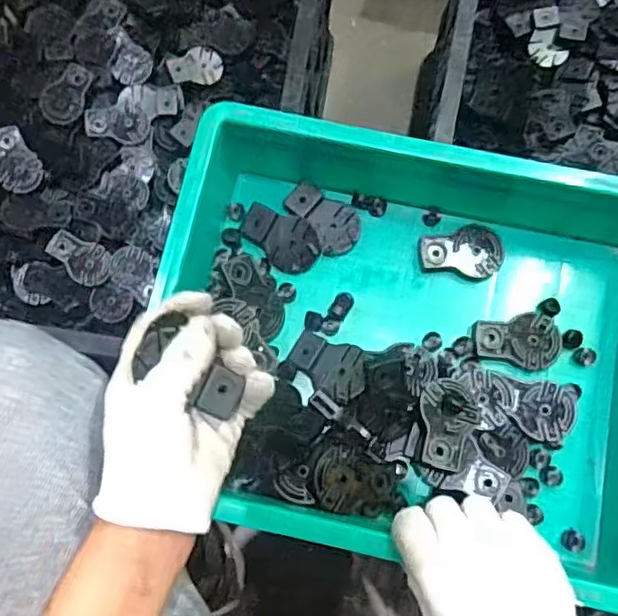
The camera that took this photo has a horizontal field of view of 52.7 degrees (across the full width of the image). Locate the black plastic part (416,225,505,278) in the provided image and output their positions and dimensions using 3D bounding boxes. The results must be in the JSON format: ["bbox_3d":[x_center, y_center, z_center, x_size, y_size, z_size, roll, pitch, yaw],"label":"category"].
[{"bbox_3d":[0.117,-0.043,0.476,0.063,0.010,0.038,3,77,1],"label":"black plastic part"}]

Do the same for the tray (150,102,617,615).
[{"bbox_3d":[0.074,0.018,0.427,0.340,0.081,0.278,13,77,3],"label":"tray"}]

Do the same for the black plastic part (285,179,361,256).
[{"bbox_3d":[0.013,-0.071,0.481,0.040,0.009,0.062,-38,79,-8],"label":"black plastic part"}]

